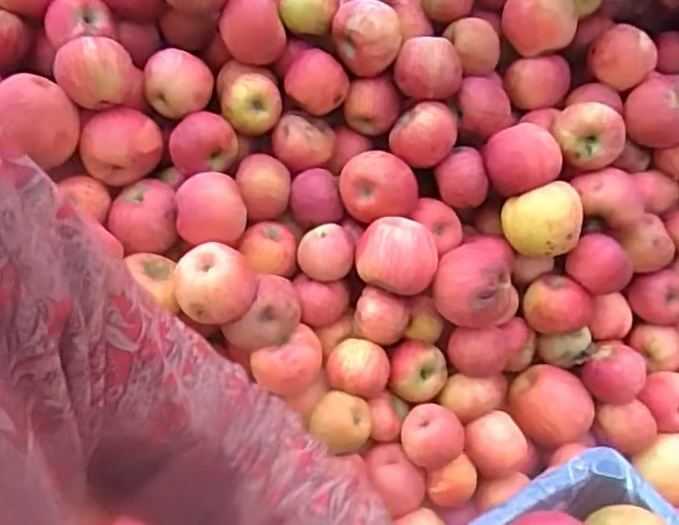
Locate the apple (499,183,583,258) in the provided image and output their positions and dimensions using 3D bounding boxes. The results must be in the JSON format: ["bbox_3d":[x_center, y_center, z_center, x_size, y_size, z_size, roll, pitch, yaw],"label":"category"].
[{"bbox_3d":[0.238,-0.048,0.786,0.082,0.073,0.069,-13,48,-8],"label":"apple"}]

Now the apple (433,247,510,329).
[{"bbox_3d":[0.151,0.026,0.756,0.083,0.066,0.075,15,50,17],"label":"apple"}]

